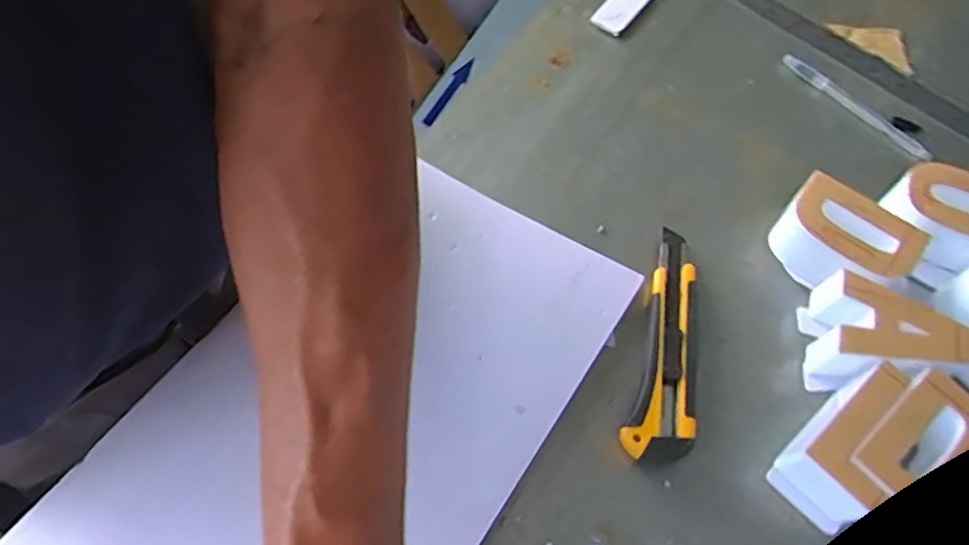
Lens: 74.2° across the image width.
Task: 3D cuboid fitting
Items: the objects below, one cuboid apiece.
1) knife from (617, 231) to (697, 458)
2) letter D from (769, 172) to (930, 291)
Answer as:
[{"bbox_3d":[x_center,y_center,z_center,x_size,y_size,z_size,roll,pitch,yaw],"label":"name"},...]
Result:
[{"bbox_3d":[0.120,0.044,0.421,0.039,0.018,0.159,12,64,4],"label":"knife"},{"bbox_3d":[0.245,-0.022,0.442,0.084,0.050,0.058,36,67,14],"label":"letter D"}]

